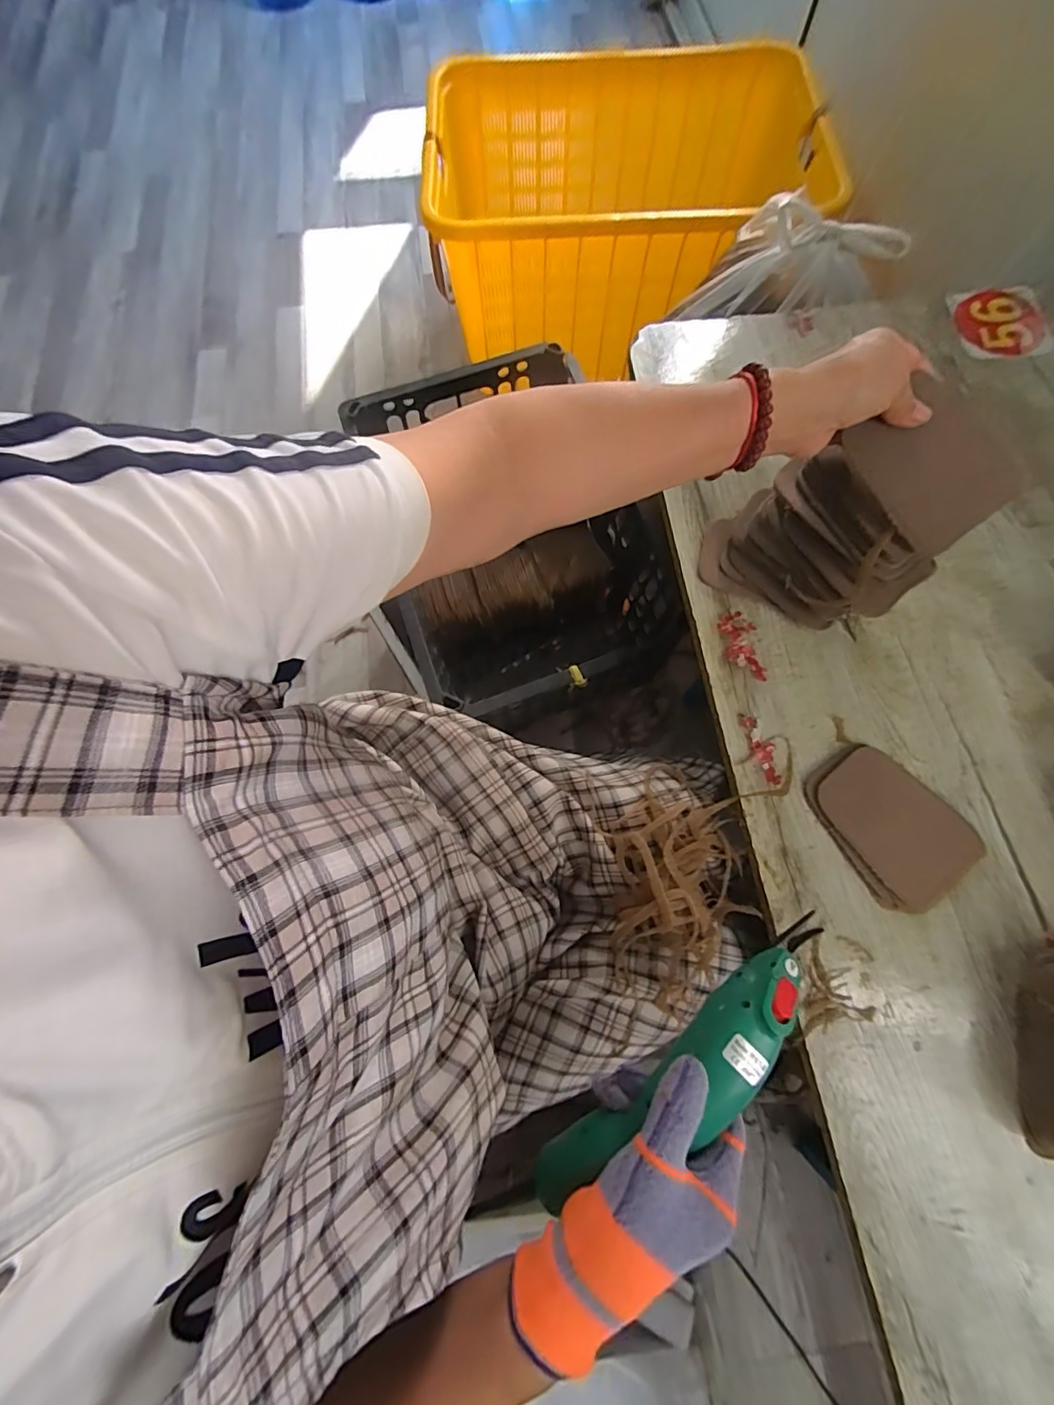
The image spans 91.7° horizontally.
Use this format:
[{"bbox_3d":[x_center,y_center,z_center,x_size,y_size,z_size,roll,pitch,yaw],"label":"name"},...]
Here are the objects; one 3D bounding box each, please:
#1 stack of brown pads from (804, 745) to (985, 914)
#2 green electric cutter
[{"bbox_3d":[0.304,0.100,0.427,0.093,0.021,0.127,-30,75,-9],"label":"stack of brown pads"},{"bbox_3d":[0.095,0.232,0.315,0.237,0.048,0.048,-44,78,3],"label":"green electric cutter"}]

